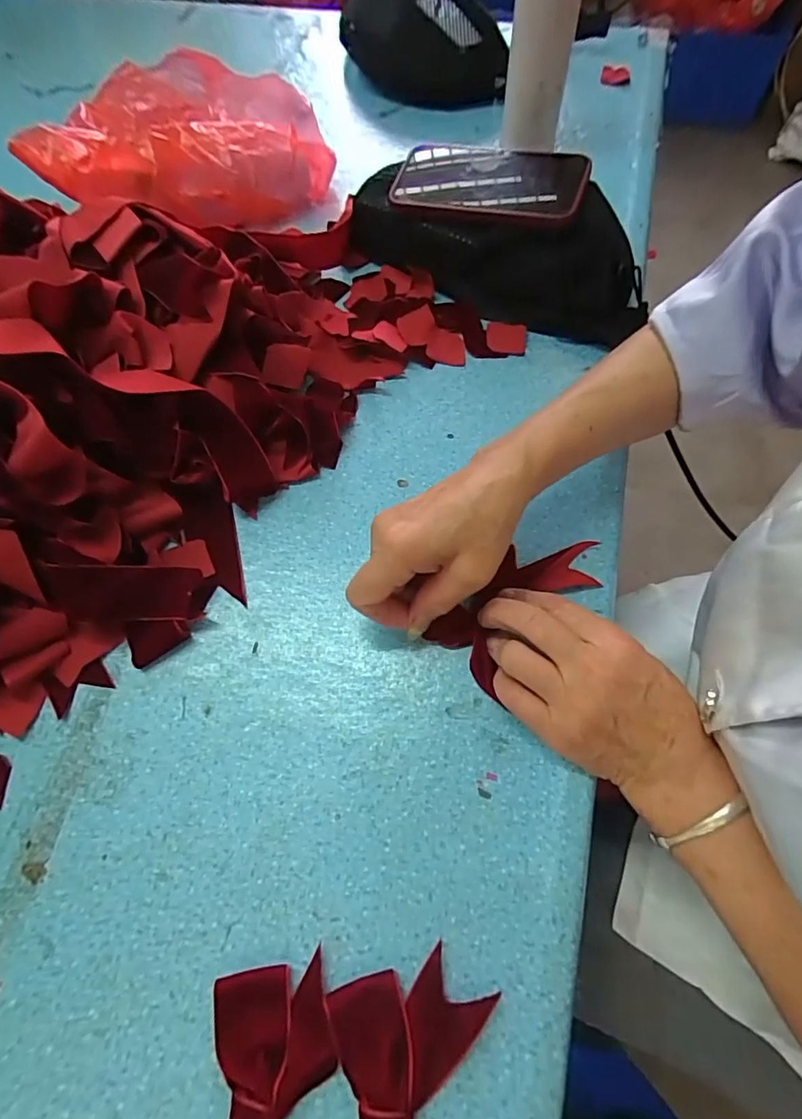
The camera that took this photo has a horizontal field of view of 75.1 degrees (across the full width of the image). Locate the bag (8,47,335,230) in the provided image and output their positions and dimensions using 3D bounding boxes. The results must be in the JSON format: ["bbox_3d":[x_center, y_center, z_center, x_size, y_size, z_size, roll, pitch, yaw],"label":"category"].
[{"bbox_3d":[-0.210,-0.422,0.542,0.262,0.101,0.211,10,67,7],"label":"bag"}]

